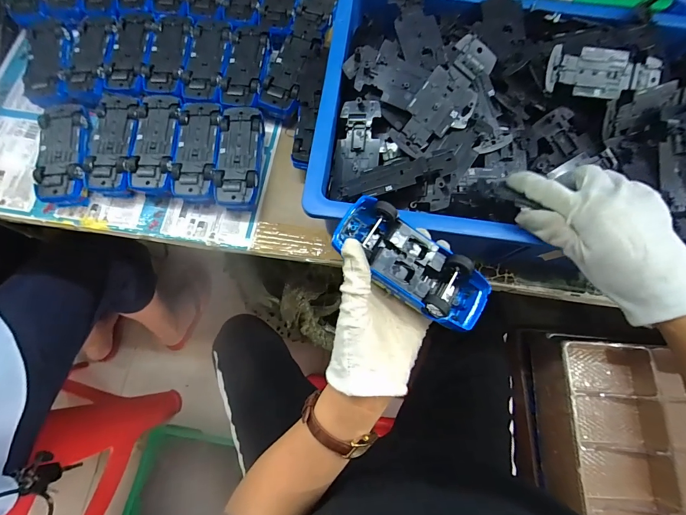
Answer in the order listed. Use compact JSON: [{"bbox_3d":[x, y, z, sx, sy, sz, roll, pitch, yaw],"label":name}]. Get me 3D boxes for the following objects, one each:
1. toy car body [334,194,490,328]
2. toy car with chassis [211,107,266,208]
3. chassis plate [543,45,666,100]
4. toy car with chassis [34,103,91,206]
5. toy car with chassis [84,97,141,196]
[{"bbox_3d":[0.059,0.007,0.273,0.136,0.029,0.055,36,74,-4],"label":"toy car body"},{"bbox_3d":[-0.129,-0.124,0.424,0.053,0.038,0.129,0,72,-1],"label":"toy car with chassis"},{"bbox_3d":[0.283,-0.201,0.365,0.123,0.009,0.051,1,99,-3],"label":"chassis plate"},{"bbox_3d":[-0.346,-0.128,0.426,0.057,0.044,0.126,-8,72,-4],"label":"toy car with chassis"},{"bbox_3d":[-0.289,-0.142,0.430,0.058,0.037,0.129,-3,72,-2],"label":"toy car with chassis"}]

